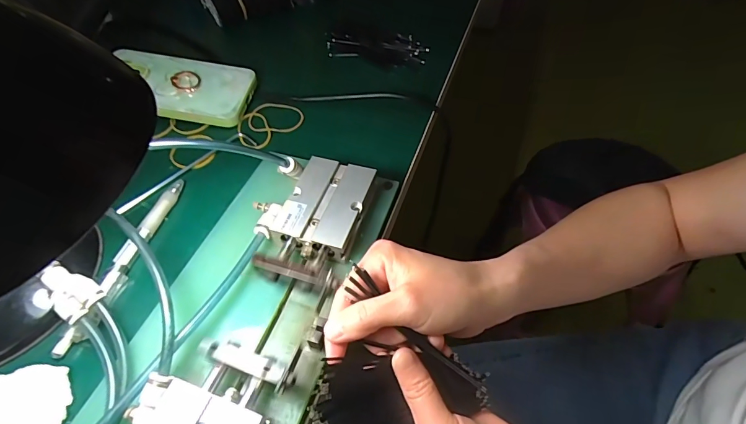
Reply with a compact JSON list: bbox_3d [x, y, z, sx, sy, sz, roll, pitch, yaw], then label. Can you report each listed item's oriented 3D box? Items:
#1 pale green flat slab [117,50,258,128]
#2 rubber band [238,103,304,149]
[{"bbox_3d":[-0.195,-0.127,0.395,0.143,0.018,0.074,10,54,8],"label":"pale green flat slab"},{"bbox_3d":[-0.103,-0.087,0.380,0.050,0.008,0.064,38,62,25],"label":"rubber band"}]

